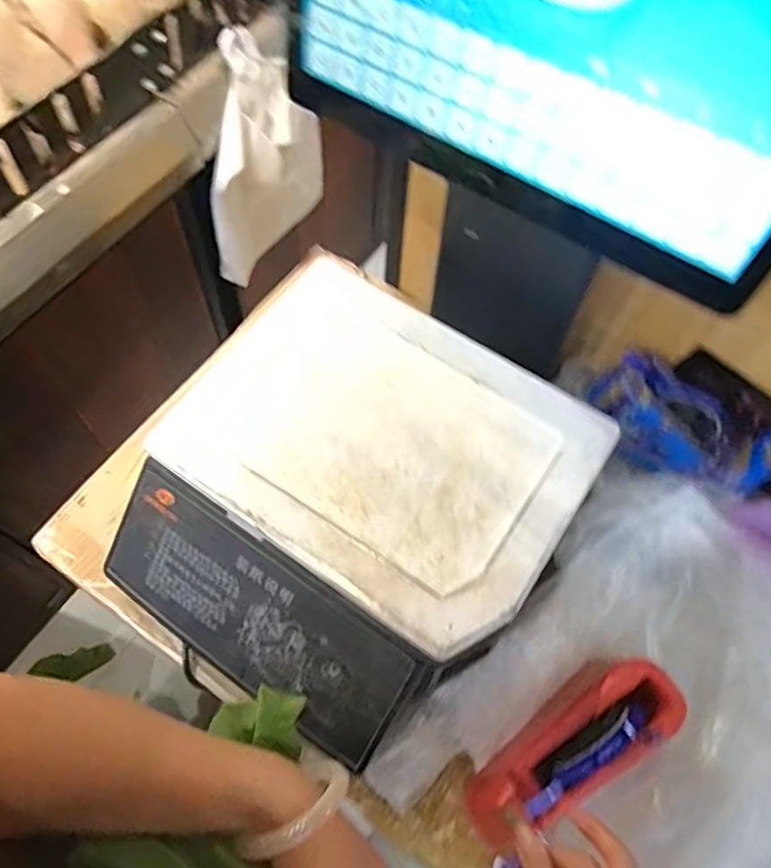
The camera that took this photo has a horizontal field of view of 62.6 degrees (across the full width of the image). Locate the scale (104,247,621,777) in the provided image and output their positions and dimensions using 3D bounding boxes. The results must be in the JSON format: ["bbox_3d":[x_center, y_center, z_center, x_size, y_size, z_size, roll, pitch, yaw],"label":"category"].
[{"bbox_3d":[-0.030,0.065,0.616,0.349,0.133,0.366,31,66,12],"label":"scale"}]

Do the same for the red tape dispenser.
[{"bbox_3d":[0.171,0.279,0.574,0.185,0.107,0.076,-27,67,-15],"label":"red tape dispenser"}]

